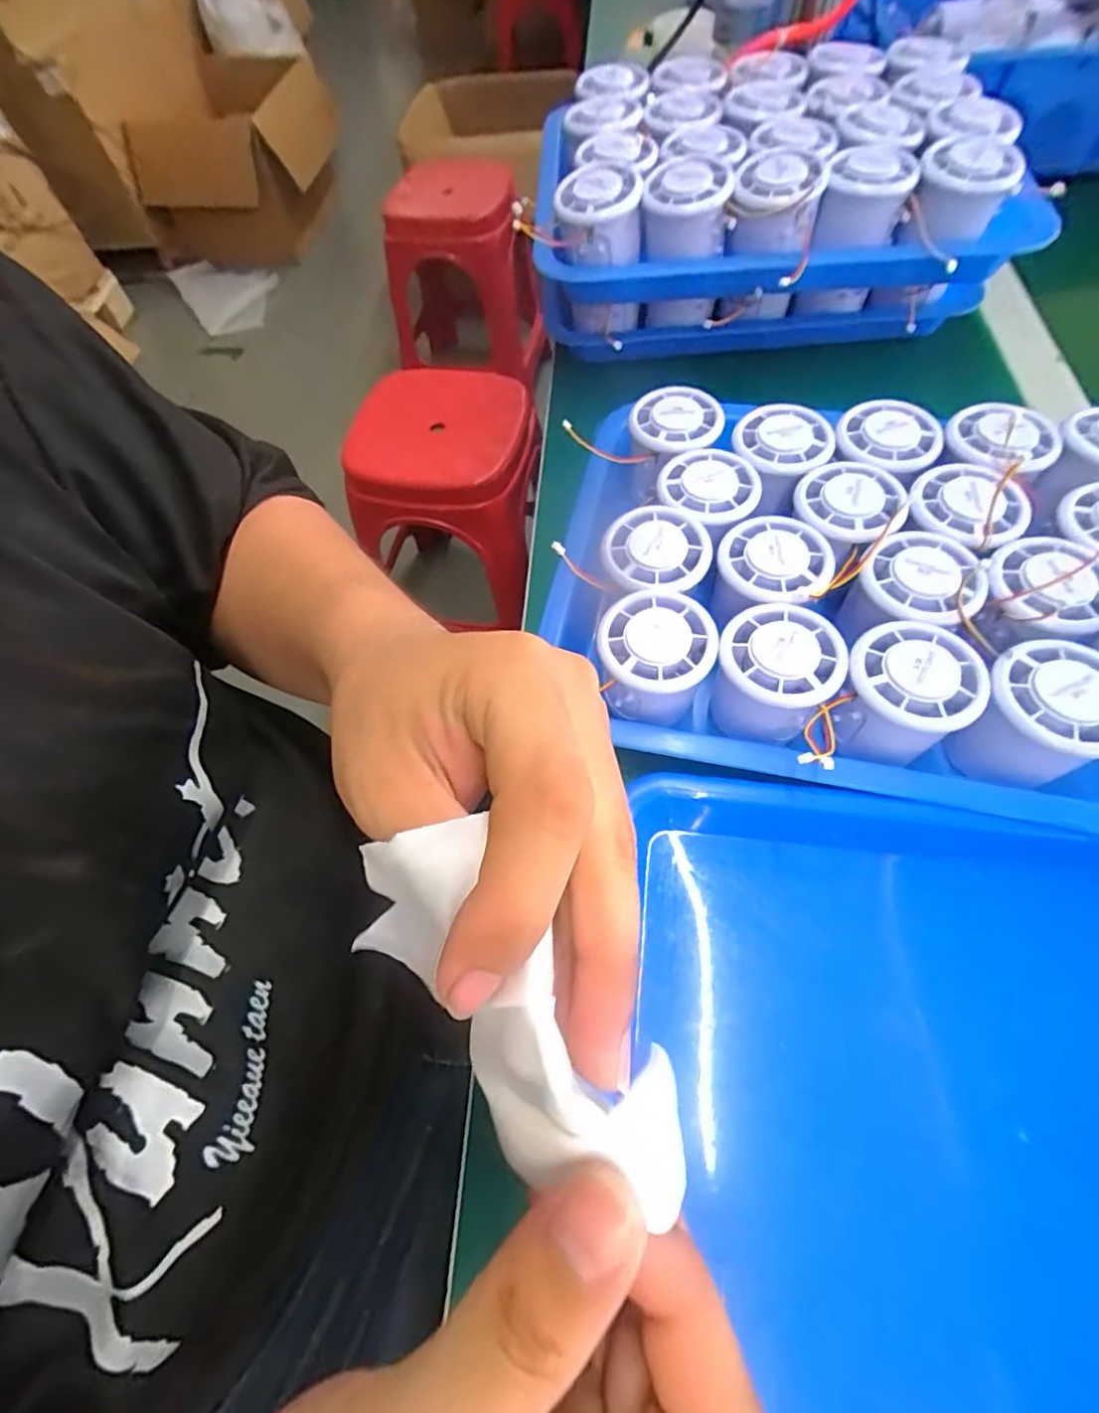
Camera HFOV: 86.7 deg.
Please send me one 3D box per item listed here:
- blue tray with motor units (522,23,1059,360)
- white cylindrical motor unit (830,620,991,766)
[{"bbox_3d":[0.149,-0.366,0.436,0.311,0.119,0.222,2,62,5],"label":"blue tray with motor units"},{"bbox_3d":[0.164,-0.004,0.275,0.054,0.046,0.053,-2,62,3],"label":"white cylindrical motor unit"}]

